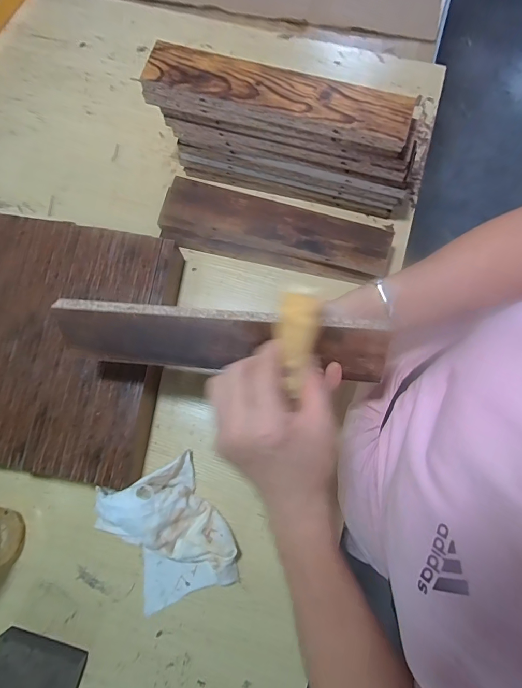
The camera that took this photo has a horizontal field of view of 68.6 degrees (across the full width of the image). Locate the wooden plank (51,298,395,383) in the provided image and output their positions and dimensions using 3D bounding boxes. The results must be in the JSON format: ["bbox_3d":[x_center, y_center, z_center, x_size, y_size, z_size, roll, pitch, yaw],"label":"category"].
[{"bbox_3d":[-0.039,-0.003,0.360,0.300,0.061,0.015,4,38,7],"label":"wooden plank"}]

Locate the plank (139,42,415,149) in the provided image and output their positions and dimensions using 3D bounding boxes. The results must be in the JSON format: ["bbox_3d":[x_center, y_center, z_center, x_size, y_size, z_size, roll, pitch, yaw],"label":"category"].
[{"bbox_3d":[0.017,-0.284,0.442,0.304,0.028,0.061,16,79,3],"label":"plank"}]

